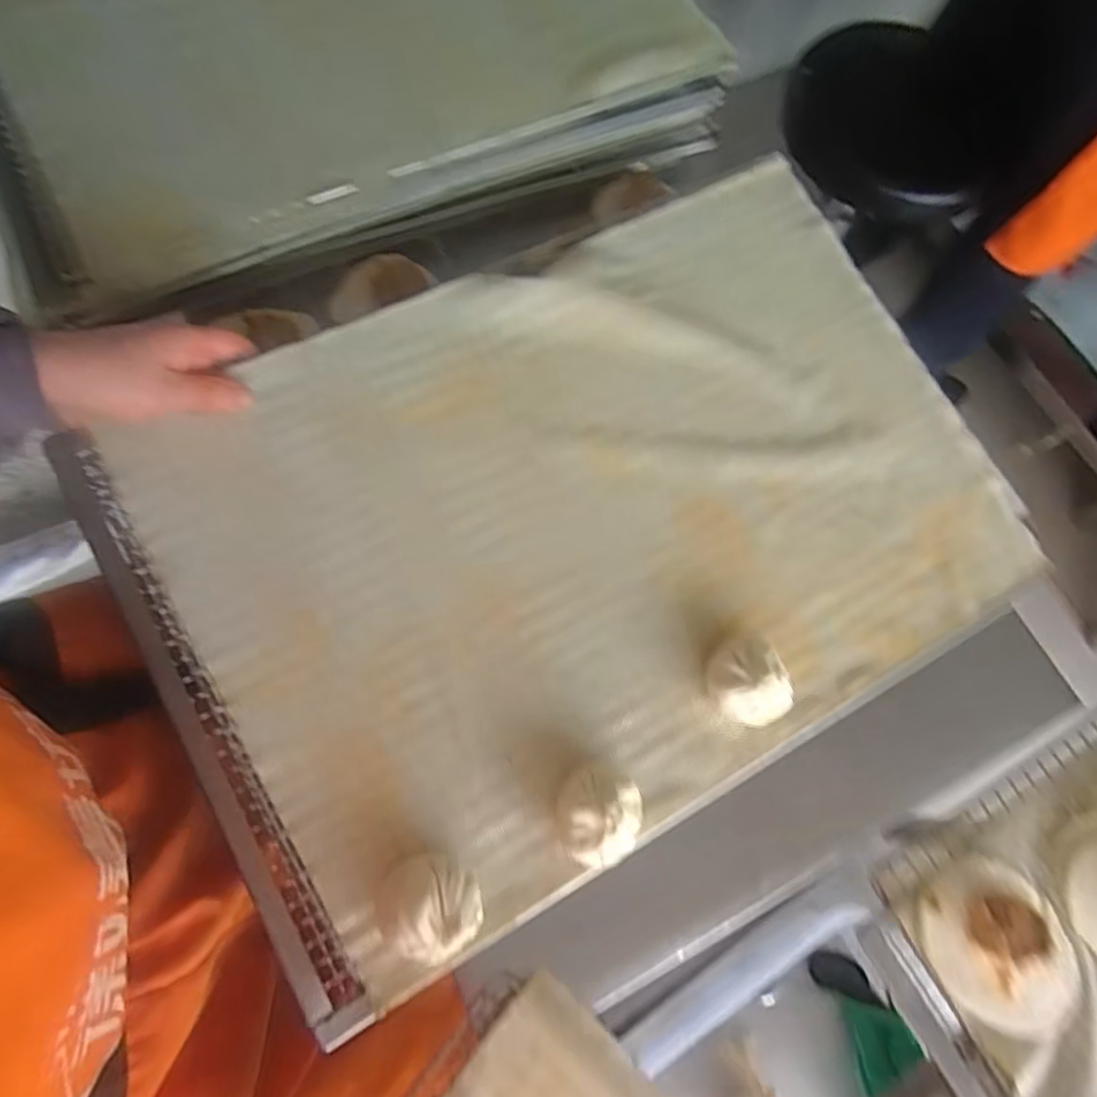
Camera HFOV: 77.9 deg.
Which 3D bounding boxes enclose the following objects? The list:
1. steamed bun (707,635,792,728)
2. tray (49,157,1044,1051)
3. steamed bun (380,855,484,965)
[{"bbox_3d":[0.132,0.090,0.451,0.057,0.038,0.057,1,71,-4],"label":"steamed bun"},{"bbox_3d":[0.036,-0.017,0.465,0.585,0.041,0.392,-27,84,-14],"label":"tray"},{"bbox_3d":[-0.067,0.205,0.385,0.061,0.033,0.053,26,71,4],"label":"steamed bun"}]

